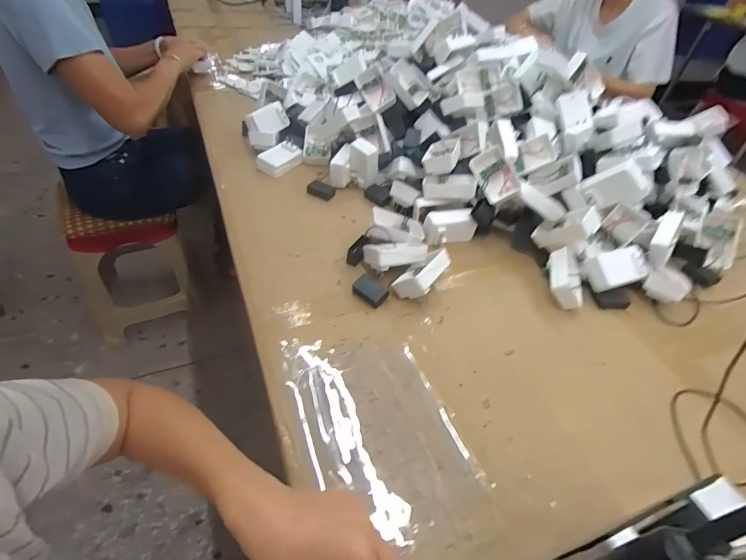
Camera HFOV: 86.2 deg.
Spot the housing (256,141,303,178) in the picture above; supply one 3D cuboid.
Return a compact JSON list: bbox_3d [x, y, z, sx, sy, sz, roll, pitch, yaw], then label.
[{"bbox_3d":[-0.188,-0.244,0.799,0.054,0.032,0.086,29,50,21],"label":"housing"}]

